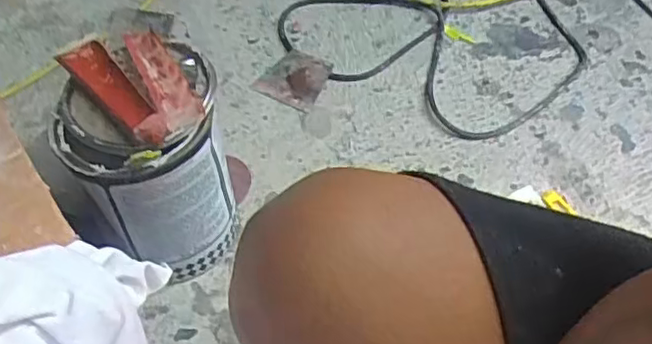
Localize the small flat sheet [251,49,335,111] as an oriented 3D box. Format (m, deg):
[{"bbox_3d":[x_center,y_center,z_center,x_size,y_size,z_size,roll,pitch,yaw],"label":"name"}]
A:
[{"bbox_3d":[-0.046,-0.138,0.935,0.098,0.015,0.089,26,56,19],"label":"small flat sheet"}]

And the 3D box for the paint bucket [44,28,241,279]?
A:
[{"bbox_3d":[-0.189,-0.006,0.701,0.153,0.227,0.168,-7,52,-5],"label":"paint bucket"}]

